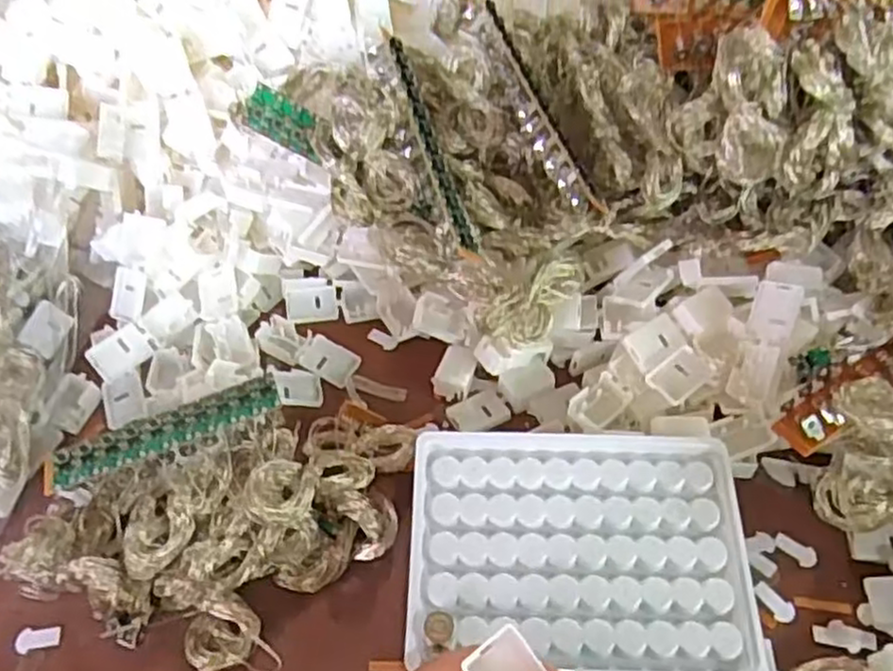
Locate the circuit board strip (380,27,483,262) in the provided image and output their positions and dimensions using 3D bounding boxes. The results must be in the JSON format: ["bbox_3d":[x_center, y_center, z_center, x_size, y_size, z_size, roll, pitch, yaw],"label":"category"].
[{"bbox_3d":[-0.008,-0.092,0.347,0.004,0.015,0.124,-29,72,33],"label":"circuit board strip"}]

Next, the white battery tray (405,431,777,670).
[{"bbox_3d":[0.052,0.082,0.289,0.129,0.011,0.097,0,56,3],"label":"white battery tray"}]

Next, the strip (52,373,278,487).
[{"bbox_3d":[-0.123,0.042,0.323,0.098,0.008,0.019,-19,57,-9],"label":"strip"}]

